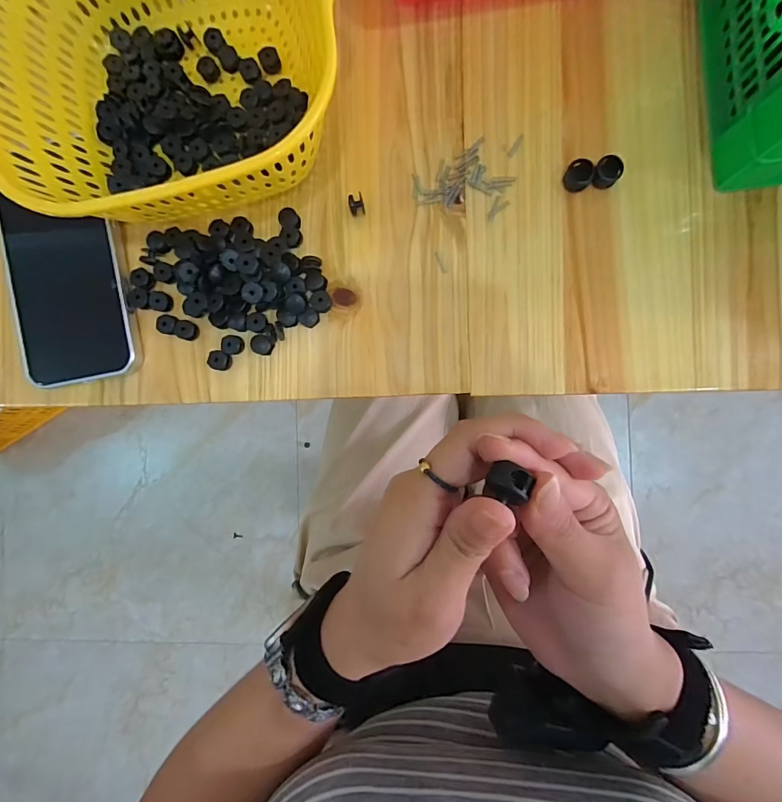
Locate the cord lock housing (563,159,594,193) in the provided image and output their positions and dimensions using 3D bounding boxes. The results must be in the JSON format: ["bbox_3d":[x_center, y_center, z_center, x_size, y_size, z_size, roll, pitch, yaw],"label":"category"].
[{"bbox_3d":[0.120,-0.144,0.258,0.017,0.008,0.017,0,89,4],"label":"cord lock housing"}]

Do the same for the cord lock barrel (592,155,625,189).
[{"bbox_3d":[0.138,-0.146,0.257,0.017,0.008,0.018,0,89,4],"label":"cord lock barrel"}]

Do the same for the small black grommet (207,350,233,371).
[{"bbox_3d":[-0.117,-0.028,0.276,0.014,0.007,0.013,0,89,4],"label":"small black grommet"}]

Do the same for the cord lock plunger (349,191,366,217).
[{"bbox_3d":[-0.023,-0.132,0.269,0.009,0.011,0.014,-10,88,4],"label":"cord lock plunger"}]

